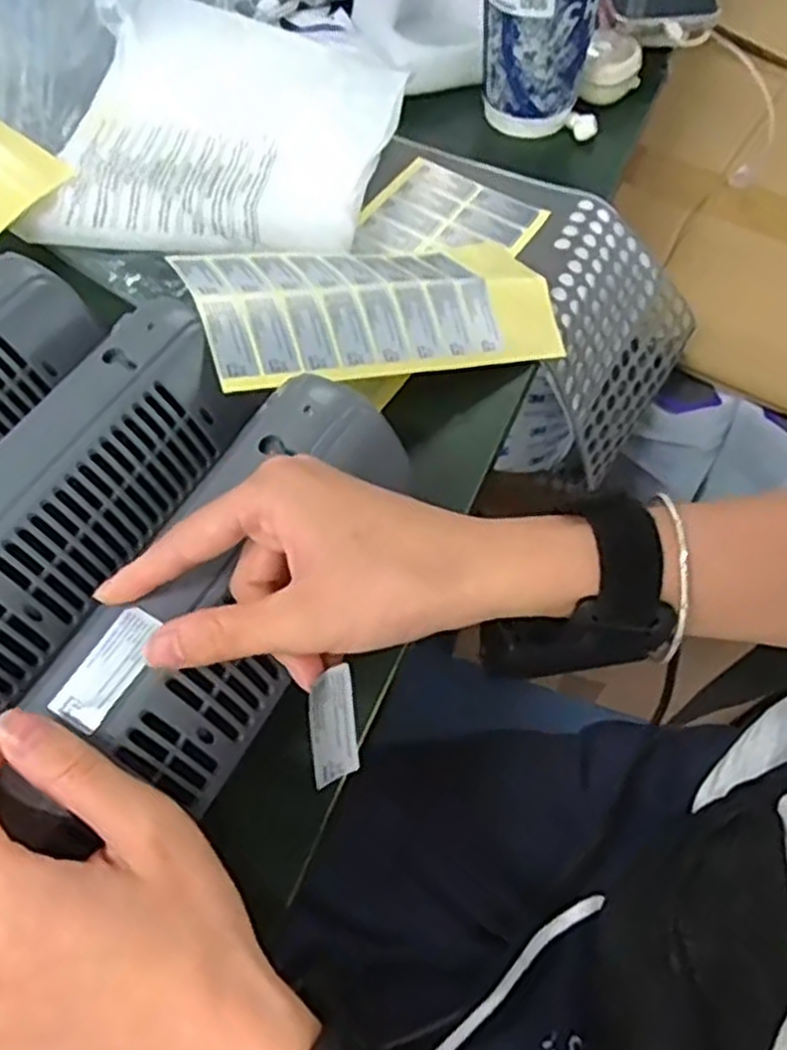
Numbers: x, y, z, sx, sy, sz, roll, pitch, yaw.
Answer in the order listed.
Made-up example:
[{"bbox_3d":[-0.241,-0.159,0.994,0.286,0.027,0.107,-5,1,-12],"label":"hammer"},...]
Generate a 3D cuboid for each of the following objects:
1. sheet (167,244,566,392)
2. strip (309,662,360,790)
[{"bbox_3d":[-0.005,-0.124,0.422,0.207,0.019,0.095,-13,59,-29],"label":"sheet"},{"bbox_3d":[-0.022,0.074,0.283,0.020,0.043,0.004,-17,22,-37],"label":"strip"}]

